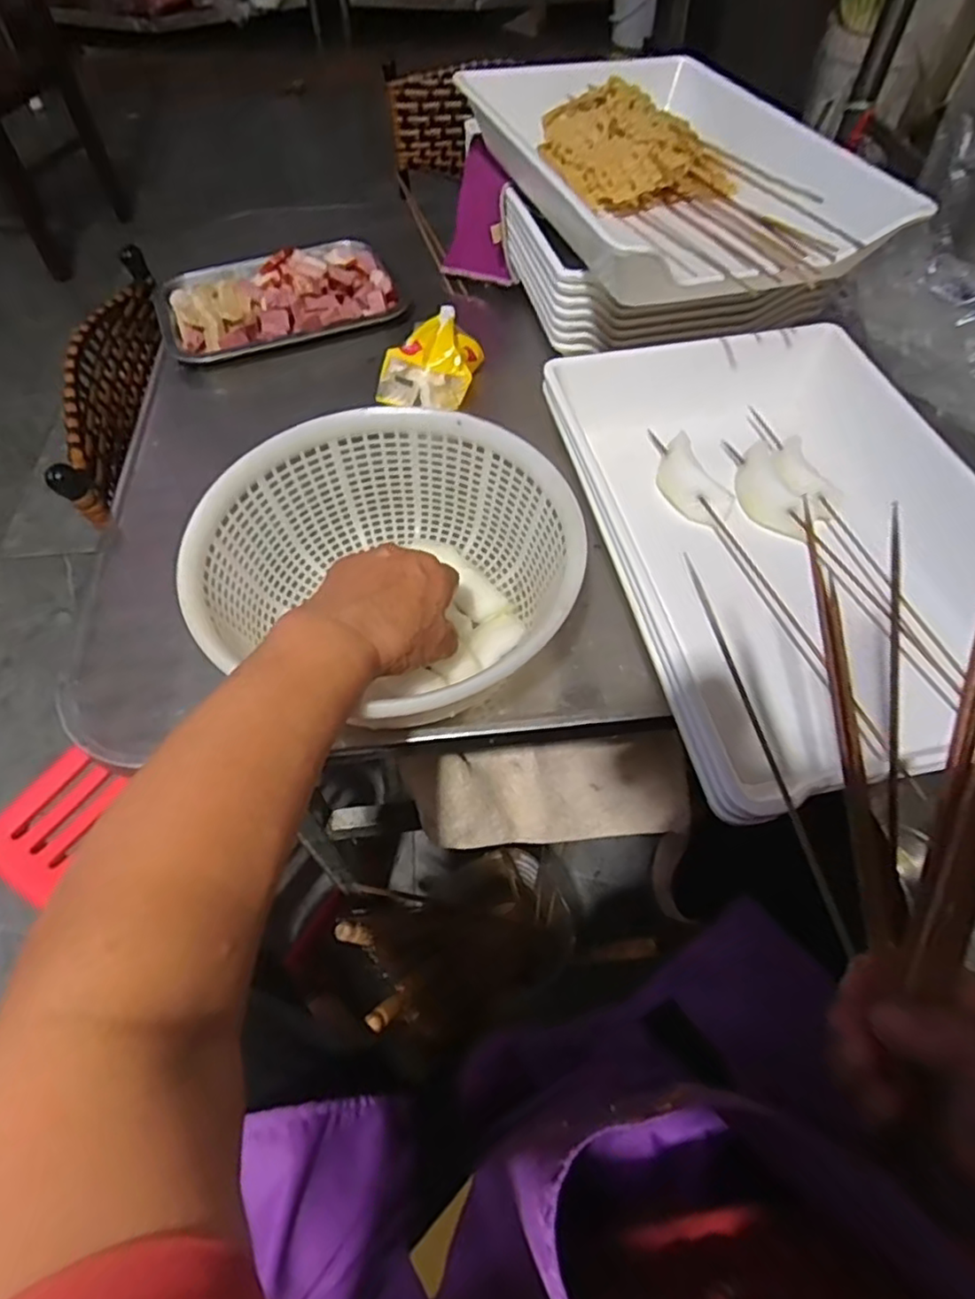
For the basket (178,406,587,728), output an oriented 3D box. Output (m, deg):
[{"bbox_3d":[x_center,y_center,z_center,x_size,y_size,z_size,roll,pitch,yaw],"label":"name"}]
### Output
[{"bbox_3d":[-0.062,-0.049,0.436,0.236,0.094,0.222,0,57,0],"label":"basket"}]

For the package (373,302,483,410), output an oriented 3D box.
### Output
[{"bbox_3d":[-0.053,-0.278,0.617,0.089,0.050,0.097,7,57,5],"label":"package"}]

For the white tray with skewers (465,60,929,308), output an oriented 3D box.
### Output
[{"bbox_3d":[0.163,-0.437,0.580,0.283,0.061,0.409,-15,58,-10],"label":"white tray with skewers"}]

